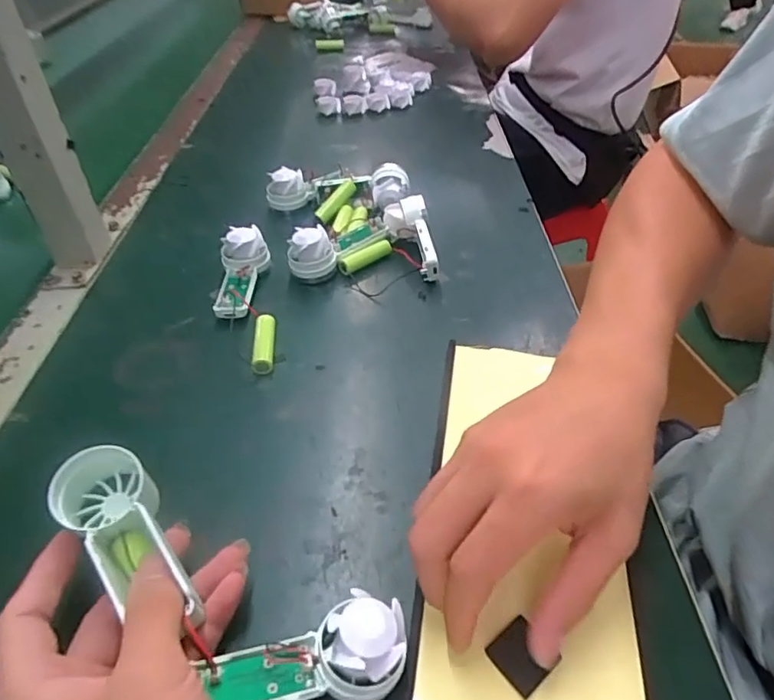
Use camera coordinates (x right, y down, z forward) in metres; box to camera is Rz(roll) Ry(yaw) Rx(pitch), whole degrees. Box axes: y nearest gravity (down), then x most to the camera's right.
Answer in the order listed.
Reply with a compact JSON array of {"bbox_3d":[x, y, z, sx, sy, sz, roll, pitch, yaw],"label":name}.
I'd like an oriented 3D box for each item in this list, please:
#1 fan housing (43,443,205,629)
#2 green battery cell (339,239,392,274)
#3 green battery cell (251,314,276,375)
[{"bbox_3d":[-0.120,0.084,0.258,0.040,0.040,0.096,-29,49,-28],"label":"fan housing"},{"bbox_3d":[-0.018,-0.080,0.488,0.051,0.015,0.012,-27,50,-26],"label":"green battery cell"},{"bbox_3d":[-0.089,-0.005,0.406,0.014,0.015,0.049,-3,44,-4],"label":"green battery cell"}]

